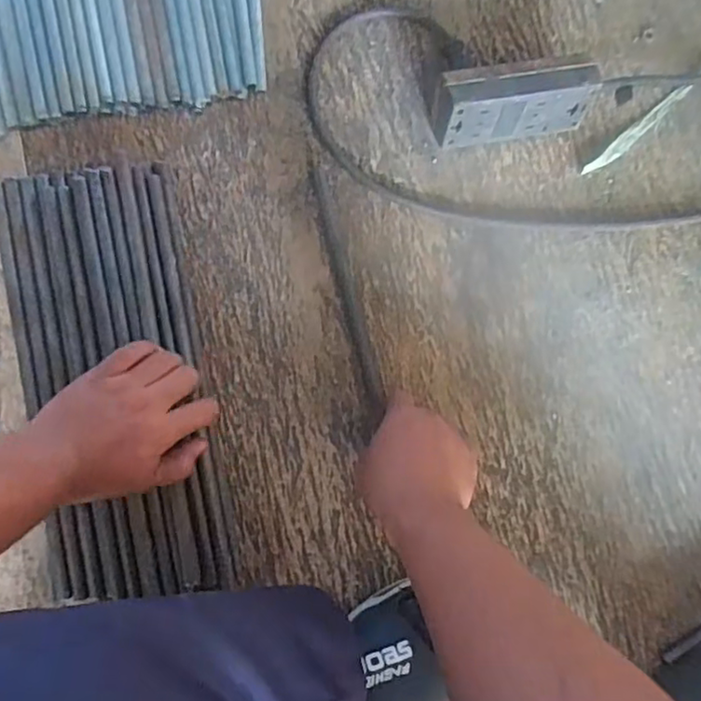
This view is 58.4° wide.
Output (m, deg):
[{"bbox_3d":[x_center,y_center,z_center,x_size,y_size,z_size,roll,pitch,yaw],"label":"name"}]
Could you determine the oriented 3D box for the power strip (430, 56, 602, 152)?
[{"bbox_3d":[0.141,-0.221,0.556,0.139,0.067,0.056,-11,86,-8],"label":"power strip"}]

